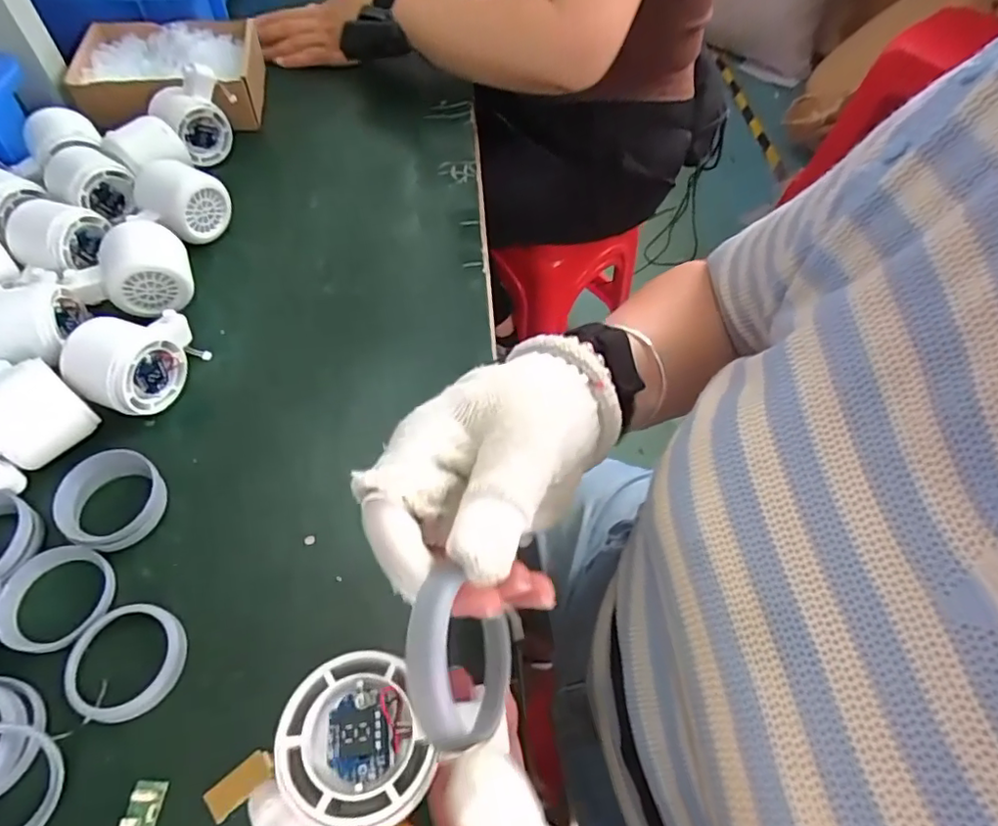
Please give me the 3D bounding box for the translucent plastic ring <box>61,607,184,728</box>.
[{"bbox_3d":[-0.203,0.135,0.316,0.057,0.010,0.059,1,56,-2],"label":"translucent plastic ring"}]

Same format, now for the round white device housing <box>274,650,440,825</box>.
[{"bbox_3d":[-0.052,0.117,0.206,0.048,0.010,0.056,-20,59,-15],"label":"round white device housing"}]

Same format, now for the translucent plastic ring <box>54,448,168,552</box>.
[{"bbox_3d":[-0.241,0.054,0.362,0.060,0.021,0.060,1,56,-2],"label":"translucent plastic ring"}]

